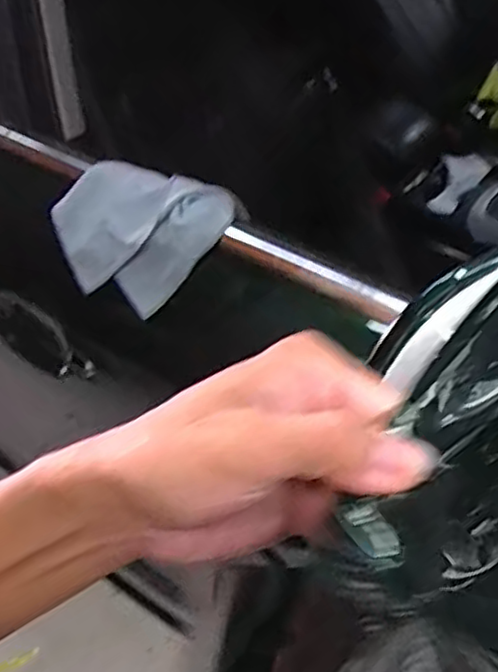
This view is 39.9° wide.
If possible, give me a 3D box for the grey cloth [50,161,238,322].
[{"bbox_3d":[-0.110,-0.104,0.690,0.188,0.098,0.107,17,48,18],"label":"grey cloth"}]

